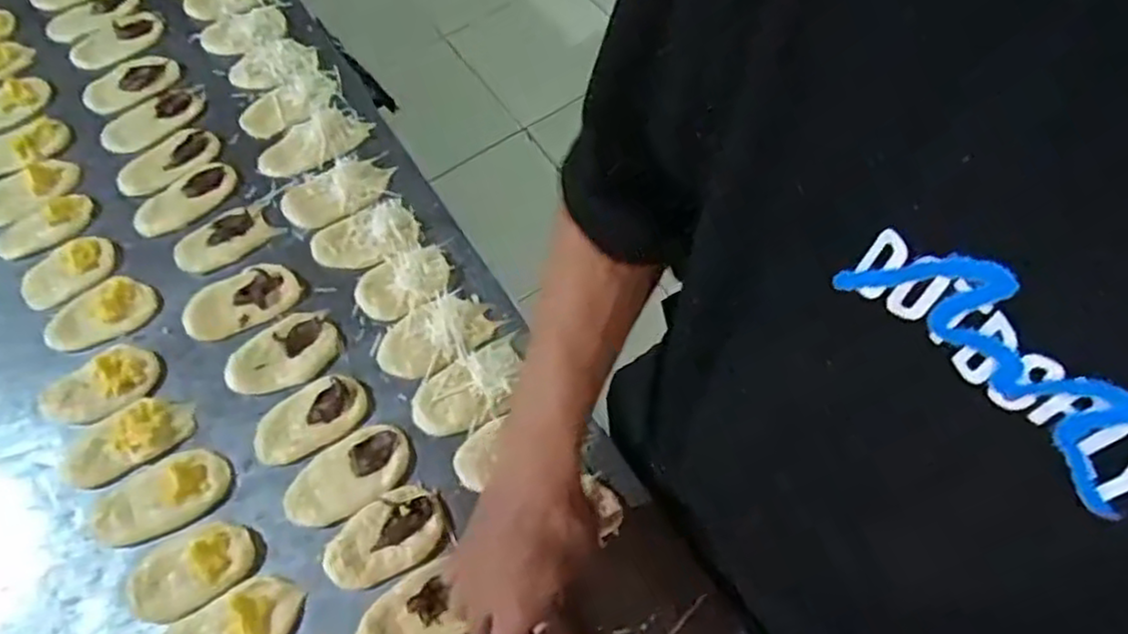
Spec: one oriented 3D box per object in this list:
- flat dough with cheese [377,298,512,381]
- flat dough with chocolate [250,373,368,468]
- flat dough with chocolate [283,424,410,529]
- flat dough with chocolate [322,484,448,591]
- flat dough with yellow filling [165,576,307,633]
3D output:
[{"bbox_3d":[-0.108,0.014,0.608,0.101,0.009,0.056,-31,67,-11],"label":"flat dough with cheese"},{"bbox_3d":[-0.208,0.081,0.583,0.093,0.010,0.051,-29,66,-10],"label":"flat dough with chocolate"},{"bbox_3d":[-0.170,0.125,0.563,0.102,0.010,0.056,-29,66,-10],"label":"flat dough with chocolate"},{"bbox_3d":[-0.135,0.163,0.534,0.090,0.014,0.055,-33,67,-12],"label":"flat dough with chocolate"},{"bbox_3d":[-0.242,0.226,0.512,0.106,0.022,0.056,-31,67,-11],"label":"flat dough with yellow filling"}]

